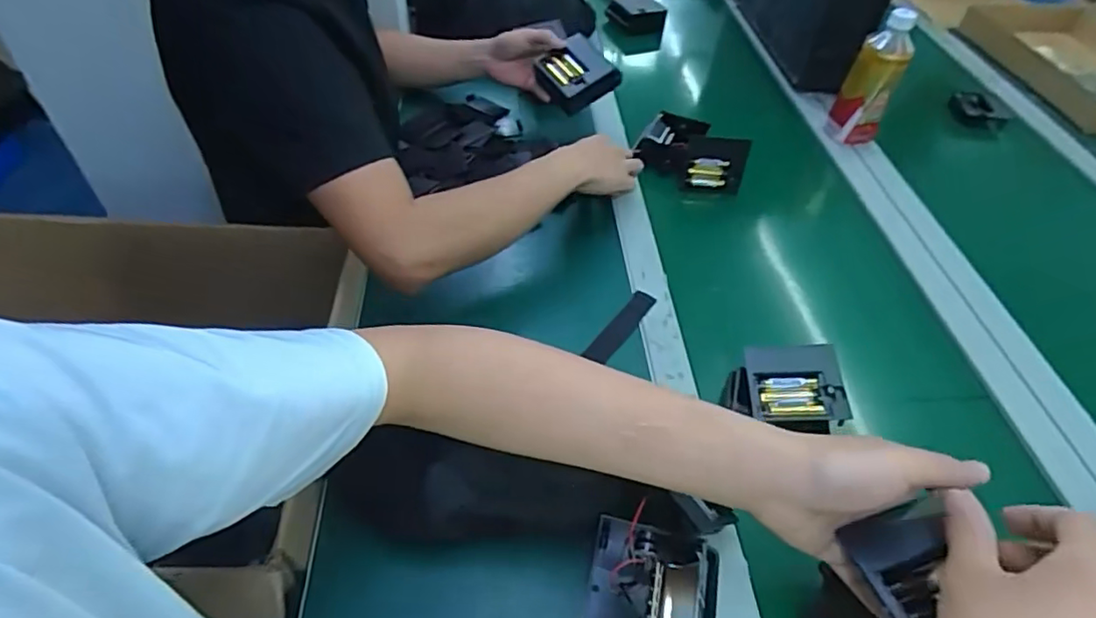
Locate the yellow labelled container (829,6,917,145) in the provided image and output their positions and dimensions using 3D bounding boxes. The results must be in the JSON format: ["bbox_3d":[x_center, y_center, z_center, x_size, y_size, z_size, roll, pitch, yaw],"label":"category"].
[{"bbox_3d":[0.459,-0.320,0.846,0.070,0.176,0.061,25,52,18],"label":"yellow labelled container"}]

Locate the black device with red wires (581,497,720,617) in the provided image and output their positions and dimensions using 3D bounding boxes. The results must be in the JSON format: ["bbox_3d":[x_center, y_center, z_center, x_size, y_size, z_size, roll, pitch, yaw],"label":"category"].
[{"bbox_3d":[0.075,0.206,0.429,0.093,0.038,0.092,12,49,7],"label":"black device with red wires"}]

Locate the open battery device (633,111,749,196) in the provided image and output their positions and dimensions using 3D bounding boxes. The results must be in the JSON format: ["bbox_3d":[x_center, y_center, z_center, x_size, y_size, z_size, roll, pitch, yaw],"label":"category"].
[{"bbox_3d":[0.204,-0.229,0.829,0.145,0.076,0.110,16,49,10],"label":"open battery device"}]

